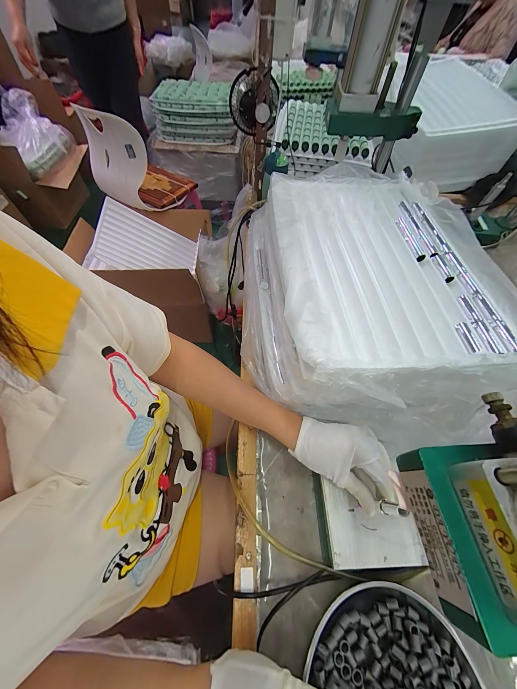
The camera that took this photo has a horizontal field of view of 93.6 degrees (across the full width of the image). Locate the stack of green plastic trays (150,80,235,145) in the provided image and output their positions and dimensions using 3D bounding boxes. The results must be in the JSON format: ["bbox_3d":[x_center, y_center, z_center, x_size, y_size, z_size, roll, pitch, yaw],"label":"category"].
[{"bbox_3d":[-0.359,-1.354,1.422,0.449,0.221,0.248,4,60,0],"label":"stack of green plastic trays"}]

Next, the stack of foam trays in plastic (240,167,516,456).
[{"bbox_3d":[0.174,-0.122,0.423,0.377,0.140,0.464,3,60,-1],"label":"stack of foam trays in plastic"}]

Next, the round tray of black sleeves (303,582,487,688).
[{"bbox_3d":[0.158,0.388,0.254,0.180,0.027,0.194,1,58,-2],"label":"round tray of black sleeves"}]

